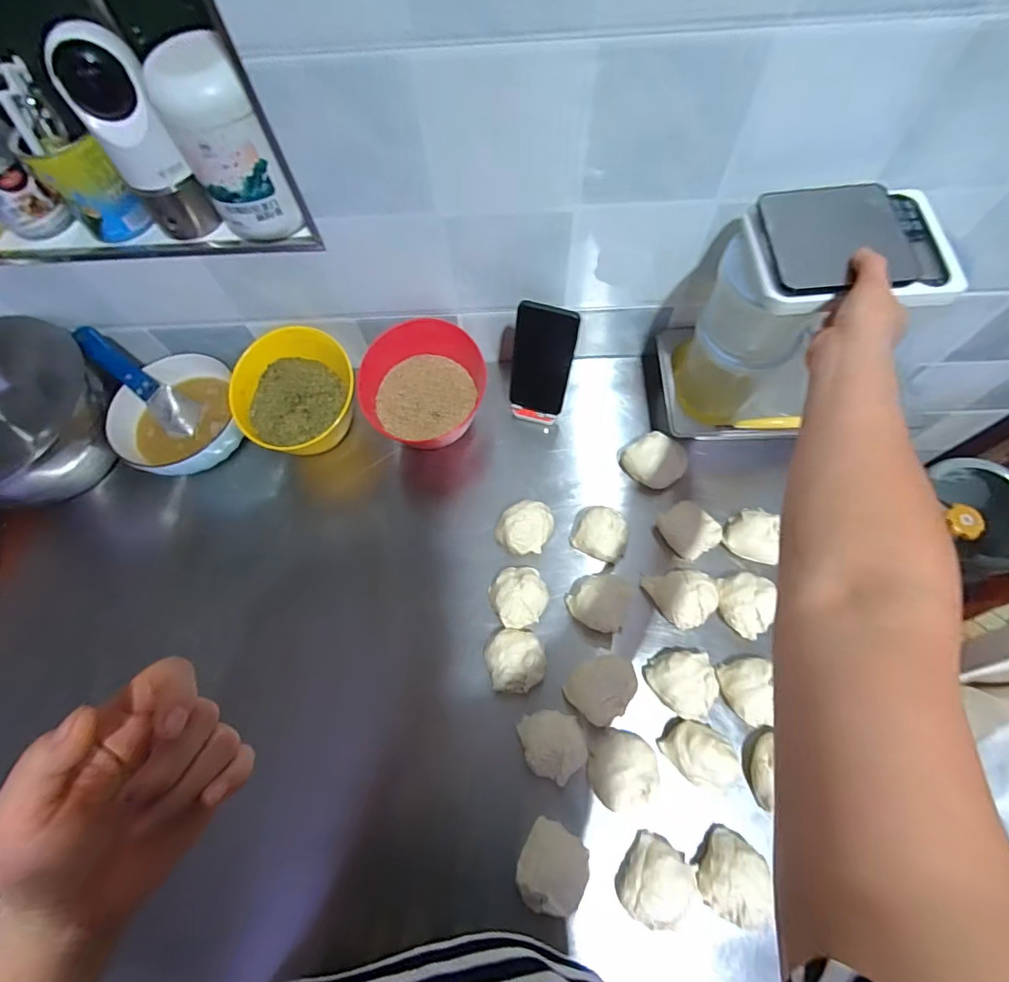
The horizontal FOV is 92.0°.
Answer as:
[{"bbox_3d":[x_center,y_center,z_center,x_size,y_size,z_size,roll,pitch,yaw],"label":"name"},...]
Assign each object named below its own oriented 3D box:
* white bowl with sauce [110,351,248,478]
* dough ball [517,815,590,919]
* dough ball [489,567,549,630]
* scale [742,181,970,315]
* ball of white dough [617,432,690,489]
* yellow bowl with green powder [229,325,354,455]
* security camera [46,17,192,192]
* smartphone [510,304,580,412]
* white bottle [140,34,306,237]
[{"bbox_3d":[-0.443,-0.105,0.672,0.169,0.061,0.167,-1,67,2],"label":"white bowl with sauce"},{"bbox_3d":[0.049,0.380,0.488,0.067,0.031,0.068,-1,67,2],"label":"dough ball"},{"bbox_3d":[0.019,0.129,0.598,0.066,0.053,0.071,-1,67,2],"label":"dough ball"},{"bbox_3d":[0.327,-0.233,0.464,0.166,0.032,0.126,-2,67,1],"label":"scale"},{"bbox_3d":[0.197,-0.041,0.645,0.081,0.043,0.061,33,72,15],"label":"ball of white dough"},{"bbox_3d":[-0.280,-0.128,0.662,0.153,0.099,0.146,-1,67,2],"label":"yellow bowl with green powder"},{"bbox_3d":[-0.372,-0.367,0.477,0.071,0.118,0.067,-37,71,-13],"label":"security camera"},{"bbox_3d":[0.049,-0.166,0.634,0.075,0.151,0.015,8,43,2],"label":"smartphone"},{"bbox_3d":[-0.278,-0.339,0.490,0.077,0.157,0.080,-32,70,-11],"label":"white bottle"}]

